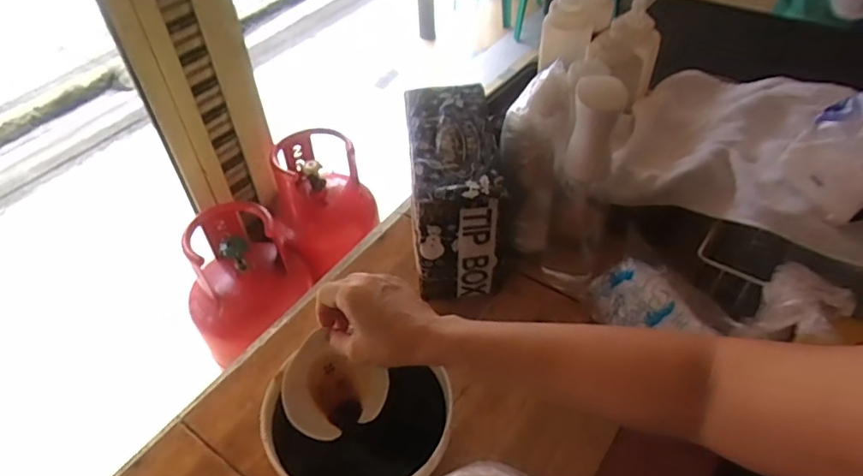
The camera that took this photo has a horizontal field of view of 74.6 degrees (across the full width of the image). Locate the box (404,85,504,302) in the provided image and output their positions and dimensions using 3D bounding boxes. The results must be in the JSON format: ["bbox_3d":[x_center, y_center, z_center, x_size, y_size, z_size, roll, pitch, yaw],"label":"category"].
[{"bbox_3d":[0.029,-0.066,0.754,0.107,0.168,0.227,-4,46,-2],"label":"box"}]

